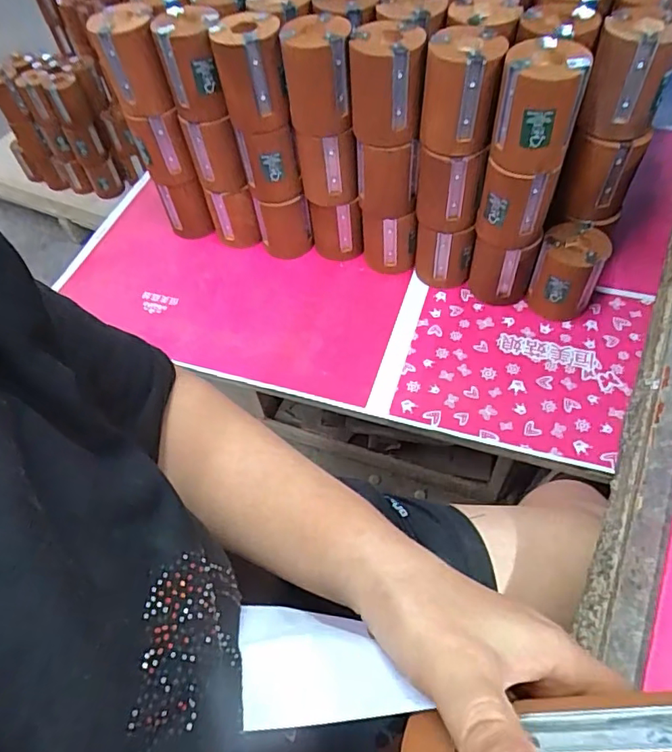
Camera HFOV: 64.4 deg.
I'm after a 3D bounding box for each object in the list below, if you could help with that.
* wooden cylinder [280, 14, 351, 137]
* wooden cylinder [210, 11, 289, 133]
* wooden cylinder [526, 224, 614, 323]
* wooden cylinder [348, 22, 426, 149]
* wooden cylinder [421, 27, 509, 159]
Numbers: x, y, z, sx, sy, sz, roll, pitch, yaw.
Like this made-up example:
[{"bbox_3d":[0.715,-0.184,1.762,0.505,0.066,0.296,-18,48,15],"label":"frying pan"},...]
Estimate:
[{"bbox_3d":[-0.022,-0.343,0.616,0.073,0.104,0.077,-6,56,0],"label":"wooden cylinder"},{"bbox_3d":[-0.100,-0.354,0.628,0.075,0.102,0.076,-14,56,-5],"label":"wooden cylinder"},{"bbox_3d":[0.294,-0.129,0.685,0.080,0.101,0.073,24,61,19],"label":"wooden cylinder"},{"bbox_3d":[0.057,-0.322,0.592,0.076,0.103,0.071,5,57,7],"label":"wooden cylinder"},{"bbox_3d":[0.134,-0.304,0.573,0.075,0.100,0.075,8,57,9],"label":"wooden cylinder"}]

